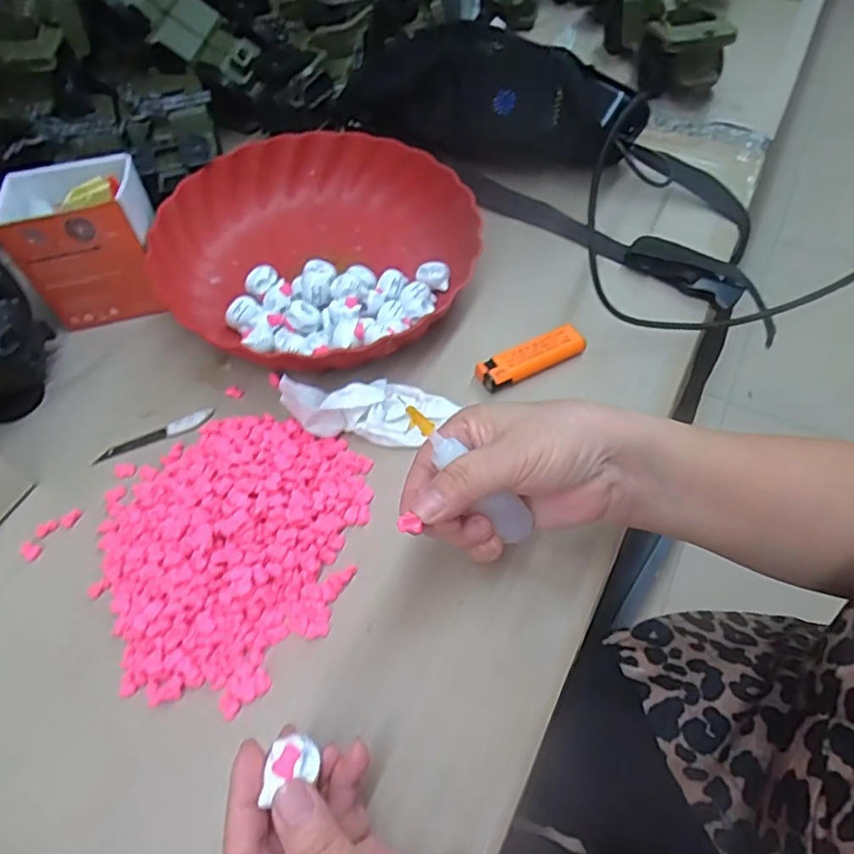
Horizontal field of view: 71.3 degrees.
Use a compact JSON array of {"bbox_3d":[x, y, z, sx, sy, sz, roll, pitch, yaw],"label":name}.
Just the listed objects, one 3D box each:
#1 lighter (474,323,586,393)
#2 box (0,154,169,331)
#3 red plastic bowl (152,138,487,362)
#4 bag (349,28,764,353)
[{"bbox_3d":[0.073,-0.049,0.417,0.081,0.010,0.023,-24,58,-12],"label":"lighter"},{"bbox_3d":[-0.257,-0.138,0.450,0.092,0.092,0.069,-11,56,-3],"label":"box"},{"bbox_3d":[-0.086,-0.146,0.473,0.217,0.056,0.220,-2,56,3],"label":"red plastic bowl"},{"bbox_3d":[0.113,-0.251,0.506,0.375,0.104,0.130,32,63,23],"label":"bag"}]

